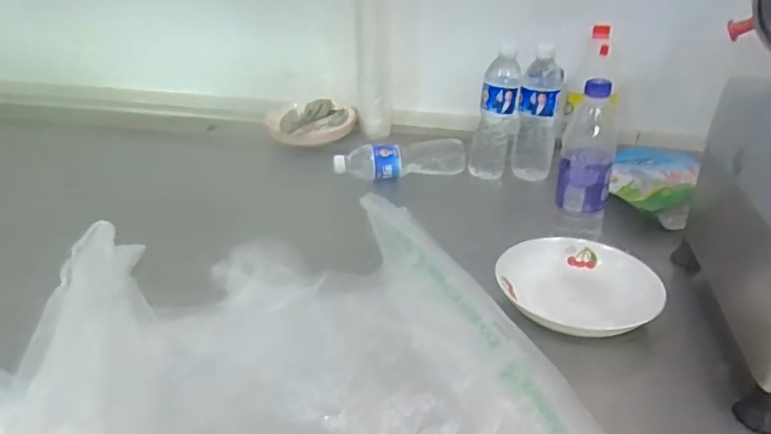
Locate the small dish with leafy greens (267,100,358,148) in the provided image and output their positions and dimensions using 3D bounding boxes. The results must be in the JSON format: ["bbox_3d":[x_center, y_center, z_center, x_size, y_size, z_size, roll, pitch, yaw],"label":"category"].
[{"bbox_3d":[-0.144,-0.184,1.101,0.173,0.043,0.144,-3,28,-5],"label":"small dish with leafy greens"}]

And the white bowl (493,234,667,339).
[{"bbox_3d":[0.222,0.084,0.680,0.188,0.043,0.188,0,27,0],"label":"white bowl"}]

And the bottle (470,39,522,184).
[{"bbox_3d":[0.183,-0.169,0.960,0.068,0.199,0.062,-3,28,-5],"label":"bottle"}]

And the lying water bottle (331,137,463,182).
[{"bbox_3d":[0.032,-0.093,0.973,0.232,0.058,0.067,-9,29,-16],"label":"lying water bottle"}]

